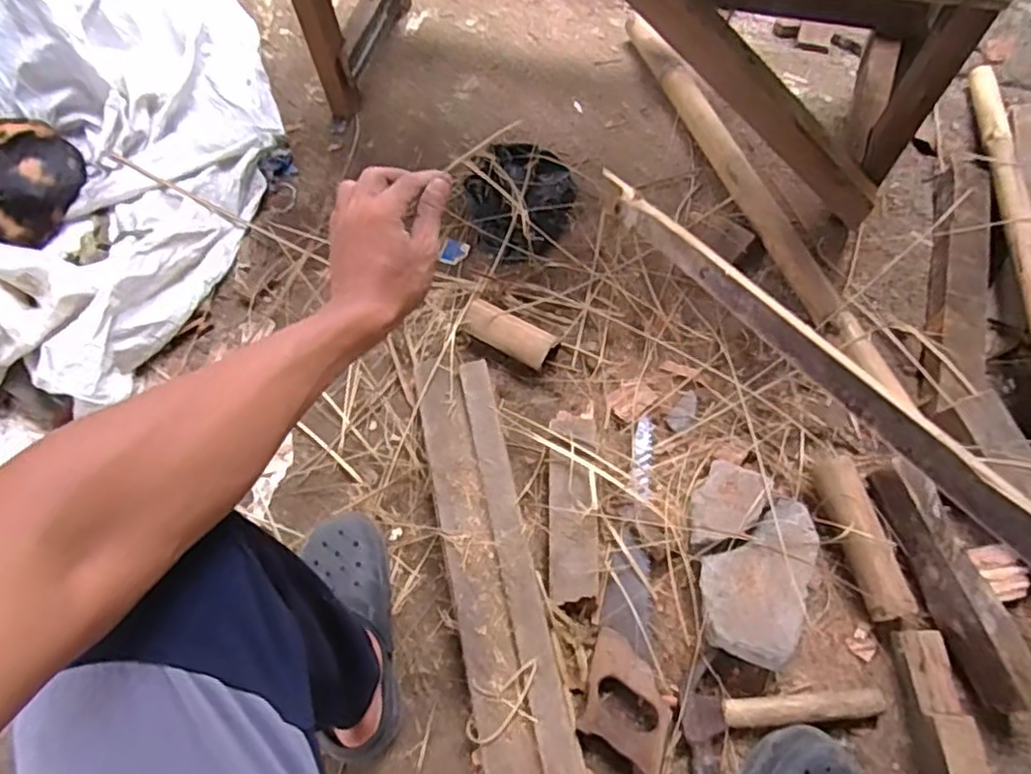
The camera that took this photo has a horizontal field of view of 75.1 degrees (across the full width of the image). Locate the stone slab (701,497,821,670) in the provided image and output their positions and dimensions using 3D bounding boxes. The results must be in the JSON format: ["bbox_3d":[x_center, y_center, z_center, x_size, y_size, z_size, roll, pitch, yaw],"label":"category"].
[{"bbox_3d":[0.269,0.208,0.742,0.108,0.029,0.176,18,67,12],"label":"stone slab"}]

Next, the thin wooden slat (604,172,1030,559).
[{"bbox_3d":[0.273,0.053,0.412,0.016,0.053,0.824,-24,44,-8],"label":"thin wooden slat"}]

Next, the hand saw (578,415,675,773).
[{"bbox_3d":[0.147,0.227,0.806,0.091,0.041,0.421,7,65,7],"label":"hand saw"}]

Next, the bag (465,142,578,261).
[{"bbox_3d":[0.013,-0.291,1.013,0.171,0.097,0.168,-37,68,-13],"label":"bag"}]

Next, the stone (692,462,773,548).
[{"bbox_3d":[0.248,0.139,0.784,0.072,0.022,0.102,25,69,15],"label":"stone"}]

